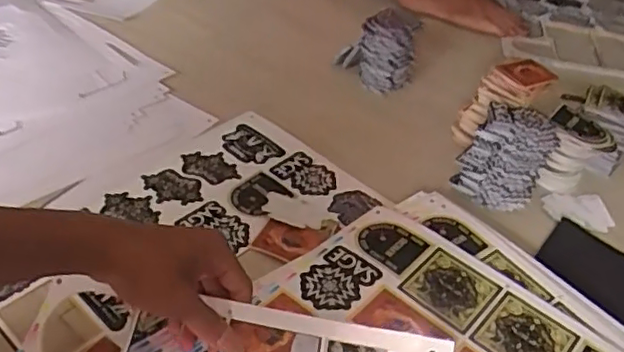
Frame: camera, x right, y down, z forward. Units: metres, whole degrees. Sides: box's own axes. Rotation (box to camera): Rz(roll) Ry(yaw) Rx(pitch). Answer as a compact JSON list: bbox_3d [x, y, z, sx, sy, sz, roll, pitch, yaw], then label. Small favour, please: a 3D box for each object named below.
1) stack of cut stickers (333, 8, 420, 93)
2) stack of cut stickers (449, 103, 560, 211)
[{"bbox_3d":[0.100,-0.192,0.899,0.104,0.107,0.070,29,46,24],"label":"stack of cut stickers"},{"bbox_3d":[0.228,-0.021,0.718,0.089,0.099,0.075,31,46,25],"label":"stack of cut stickers"}]

